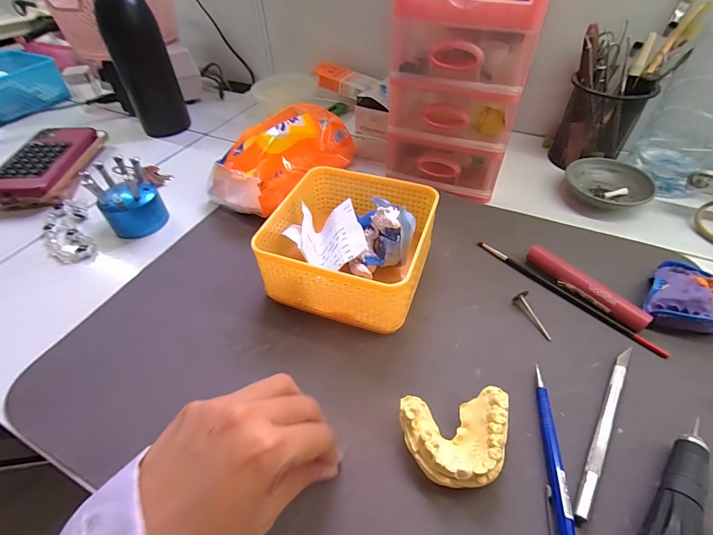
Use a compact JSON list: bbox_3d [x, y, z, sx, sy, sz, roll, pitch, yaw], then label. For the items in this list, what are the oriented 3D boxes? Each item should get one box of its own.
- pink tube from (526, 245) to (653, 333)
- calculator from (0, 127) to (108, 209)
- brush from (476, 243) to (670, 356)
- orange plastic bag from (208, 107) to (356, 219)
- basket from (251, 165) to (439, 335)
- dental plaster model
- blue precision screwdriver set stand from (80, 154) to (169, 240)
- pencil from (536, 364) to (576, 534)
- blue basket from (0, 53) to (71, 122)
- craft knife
[{"bbox_3d":[0.197,0.016,0.319,0.014,0.017,0.106,-31,55,-24],"label":"pink tube"},{"bbox_3d":[-0.395,-0.135,0.470,0.080,0.034,0.156,-3,46,0],"label":"calculator"},{"bbox_3d":[0.182,0.021,0.326,0.008,0.007,0.170,-33,55,-25],"label":"brush"},{"bbox_3d":[-0.086,-0.137,0.430,0.093,0.064,0.171,26,54,23],"label":"orange plastic bag"},{"bbox_3d":[-0.003,-0.024,0.332,0.133,0.065,0.137,15,50,15],"label":"basket"},{"bbox_3d":[0.065,0.109,0.233,0.068,0.026,0.053,-6,48,-4],"label":"dental plaster model"},{"bbox_3d":[-0.244,-0.076,0.390,0.060,0.067,0.057,-29,53,-22],"label":"blue precision screwdriver set stand"},{"bbox_3d":[0.123,0.126,0.226,0.012,0.009,0.133,8,49,9],"label":"pencil"},{"bbox_3d":[-0.599,-0.315,0.623,0.134,0.063,0.132,17,50,18],"label":"blue basket"},{"bbox_3d":[0.169,0.103,0.246,0.009,0.007,0.137,28,55,24],"label":"craft knife"}]

